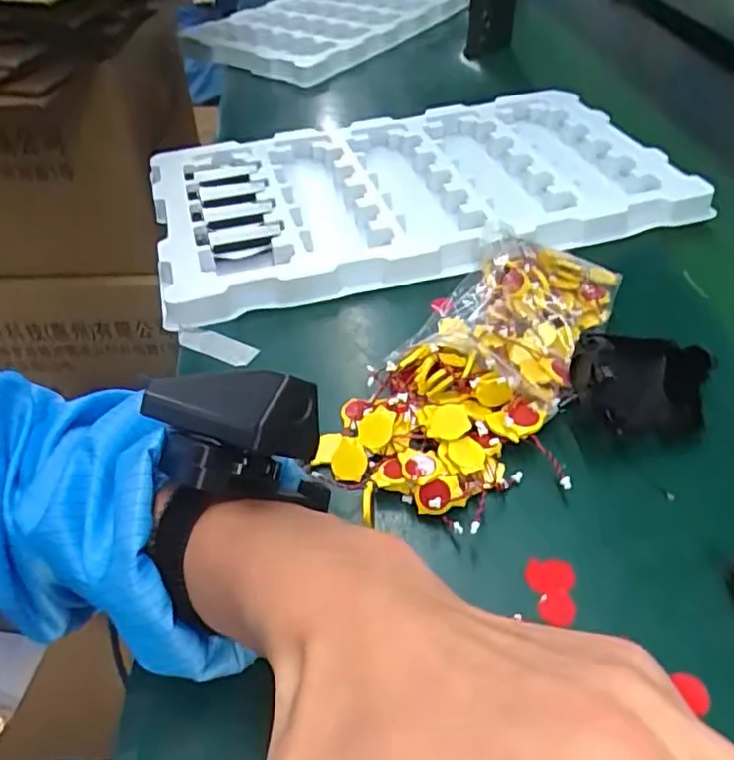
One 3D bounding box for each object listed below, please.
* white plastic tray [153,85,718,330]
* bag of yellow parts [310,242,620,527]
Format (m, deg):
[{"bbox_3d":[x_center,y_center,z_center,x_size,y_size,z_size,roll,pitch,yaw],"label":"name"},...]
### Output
[{"bbox_3d":[0.034,-0.168,0.543,0.425,0.038,0.260,-11,45,-10],"label":"white plastic tray"},{"bbox_3d":[0.072,-0.016,0.374,0.096,0.032,0.227,28,51,26],"label":"bag of yellow parts"}]

